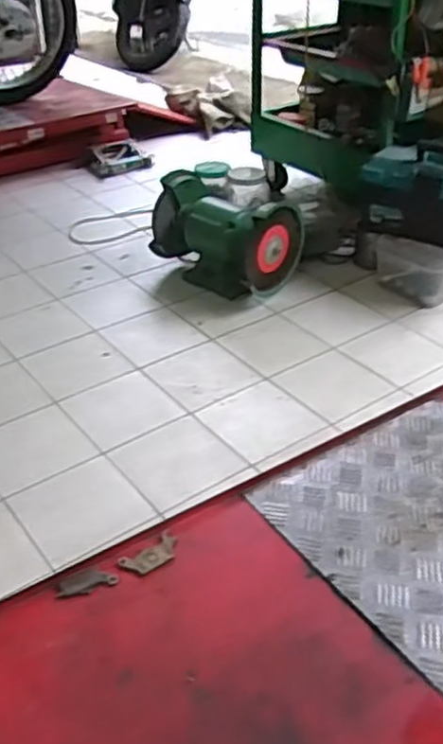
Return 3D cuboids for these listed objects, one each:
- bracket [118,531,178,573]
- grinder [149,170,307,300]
[{"bbox_3d":[-0.092,0.239,0.959,0.078,0.004,0.043,-23,40,-29],"label":"bracket"},{"bbox_3d":[0.011,-0.354,1.913,0.368,0.239,0.198,27,43,34],"label":"grinder"}]

